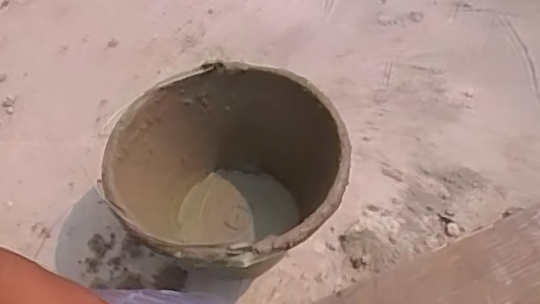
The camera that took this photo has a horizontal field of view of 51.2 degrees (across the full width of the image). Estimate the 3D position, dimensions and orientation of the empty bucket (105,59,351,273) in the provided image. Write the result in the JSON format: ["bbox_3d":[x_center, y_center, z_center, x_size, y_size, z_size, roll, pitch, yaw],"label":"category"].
[{"bbox_3d":[-0.038,0.053,0.667,0.242,0.200,0.230,-1,58,2],"label":"empty bucket"}]

